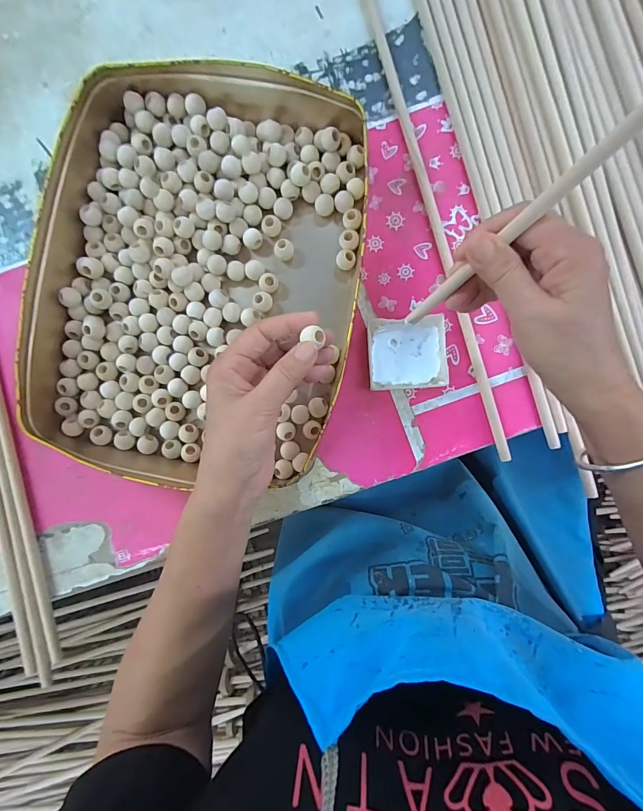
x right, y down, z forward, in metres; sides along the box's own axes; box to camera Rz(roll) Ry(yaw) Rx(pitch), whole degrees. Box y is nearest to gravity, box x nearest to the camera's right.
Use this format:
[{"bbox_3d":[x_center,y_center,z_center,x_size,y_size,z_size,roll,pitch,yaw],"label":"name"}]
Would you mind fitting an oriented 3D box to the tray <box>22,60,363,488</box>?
[{"bbox_3d":[-0.113,-0.119,0.347,0.286,0.053,0.373,9,89,4],"label":"tray"}]

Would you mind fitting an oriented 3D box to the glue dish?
[{"bbox_3d":[0.086,-0.053,0.367,0.075,0.015,0.070,-2,89,3],"label":"glue dish"}]

